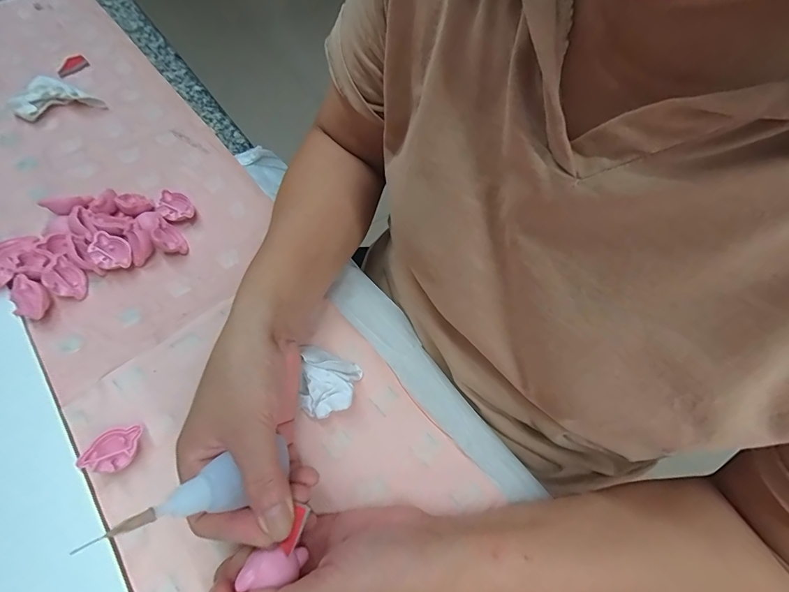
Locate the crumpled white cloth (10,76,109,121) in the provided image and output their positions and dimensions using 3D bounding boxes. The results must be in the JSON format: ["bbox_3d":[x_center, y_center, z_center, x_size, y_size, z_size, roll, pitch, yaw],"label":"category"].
[{"bbox_3d":[-0.356,-0.204,0.415,0.065,0.020,0.048,16,62,4],"label":"crumpled white cloth"}]

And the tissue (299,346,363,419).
[{"bbox_3d":[-0.052,0.066,0.293,0.045,0.022,0.047,15,62,3],"label":"tissue"}]

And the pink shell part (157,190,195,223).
[{"bbox_3d":[-0.201,-0.082,0.362,0.027,0.014,0.031,-32,69,-19],"label":"pink shell part"}]

